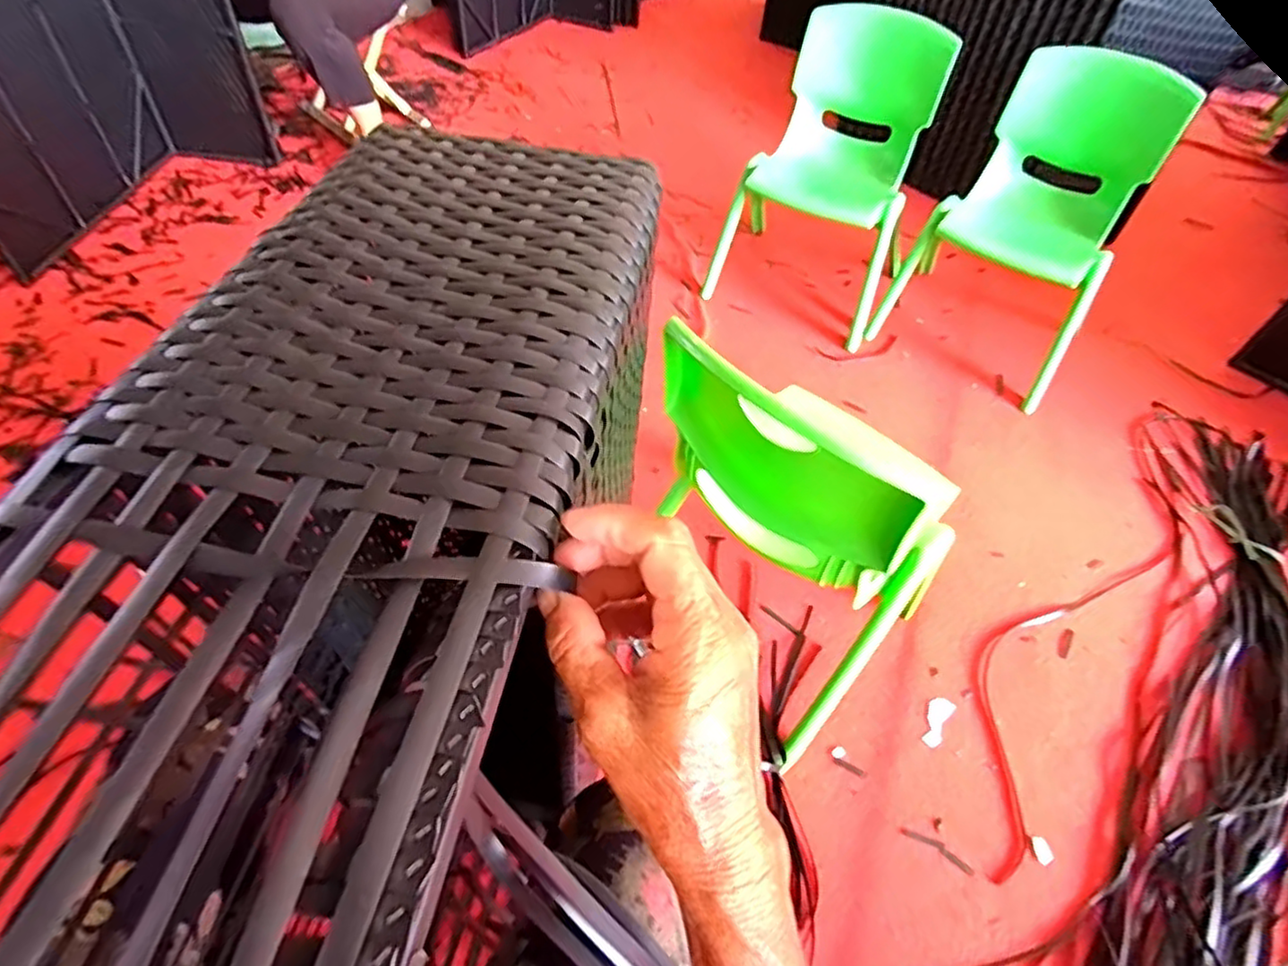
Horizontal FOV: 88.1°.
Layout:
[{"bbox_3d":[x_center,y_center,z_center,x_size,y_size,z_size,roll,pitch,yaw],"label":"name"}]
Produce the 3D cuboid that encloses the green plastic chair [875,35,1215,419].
[{"bbox_3d":[0.727,-0.479,1.264,0.354,0.490,0.331,33,56,20],"label":"green plastic chair"}]

